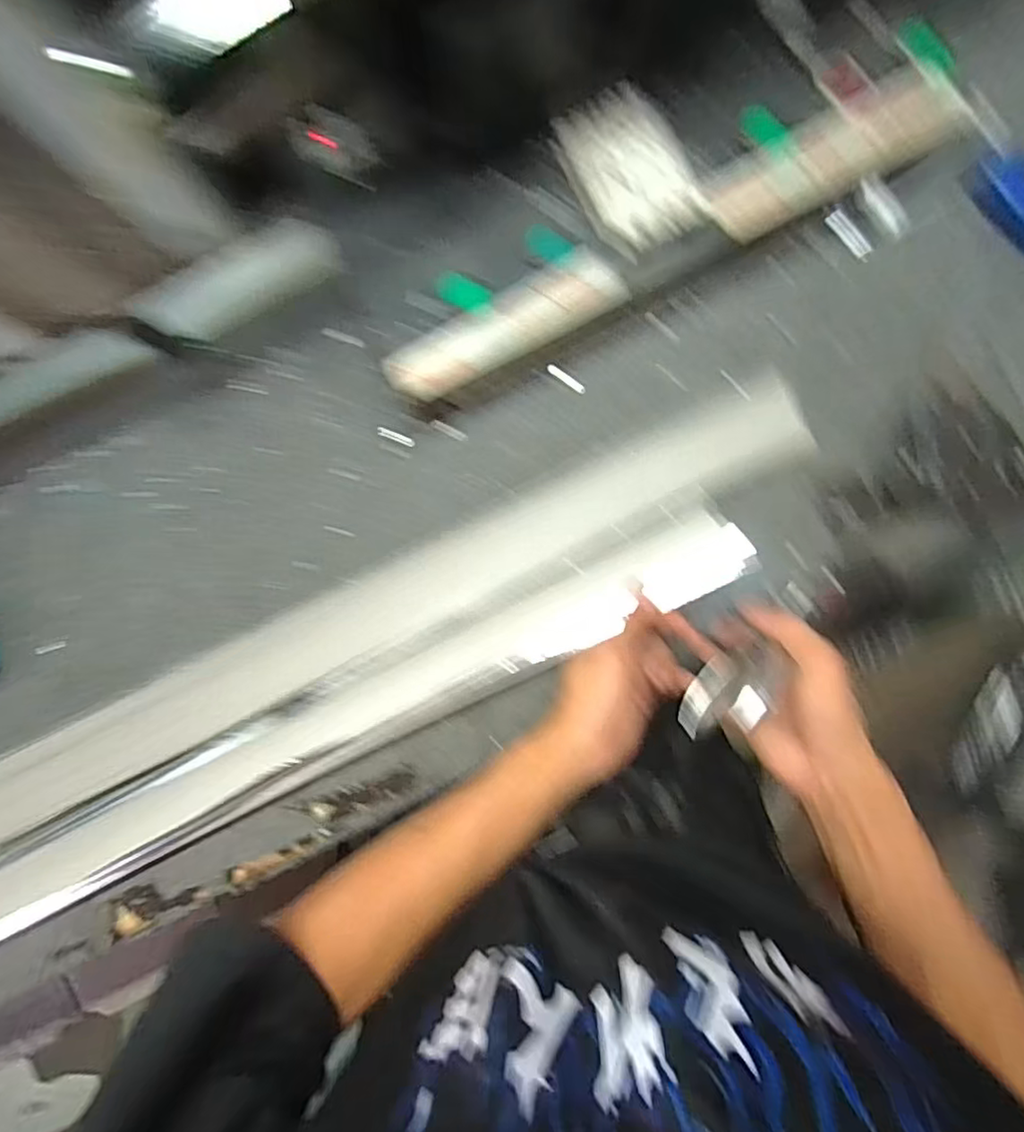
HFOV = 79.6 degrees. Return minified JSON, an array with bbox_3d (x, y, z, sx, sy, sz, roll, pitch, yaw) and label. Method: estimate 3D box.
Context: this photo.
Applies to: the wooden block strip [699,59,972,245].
[{"bbox_3d":[0.225,-0.288,0.433,0.186,0.015,0.057,-27,111,3],"label":"wooden block strip"}]

